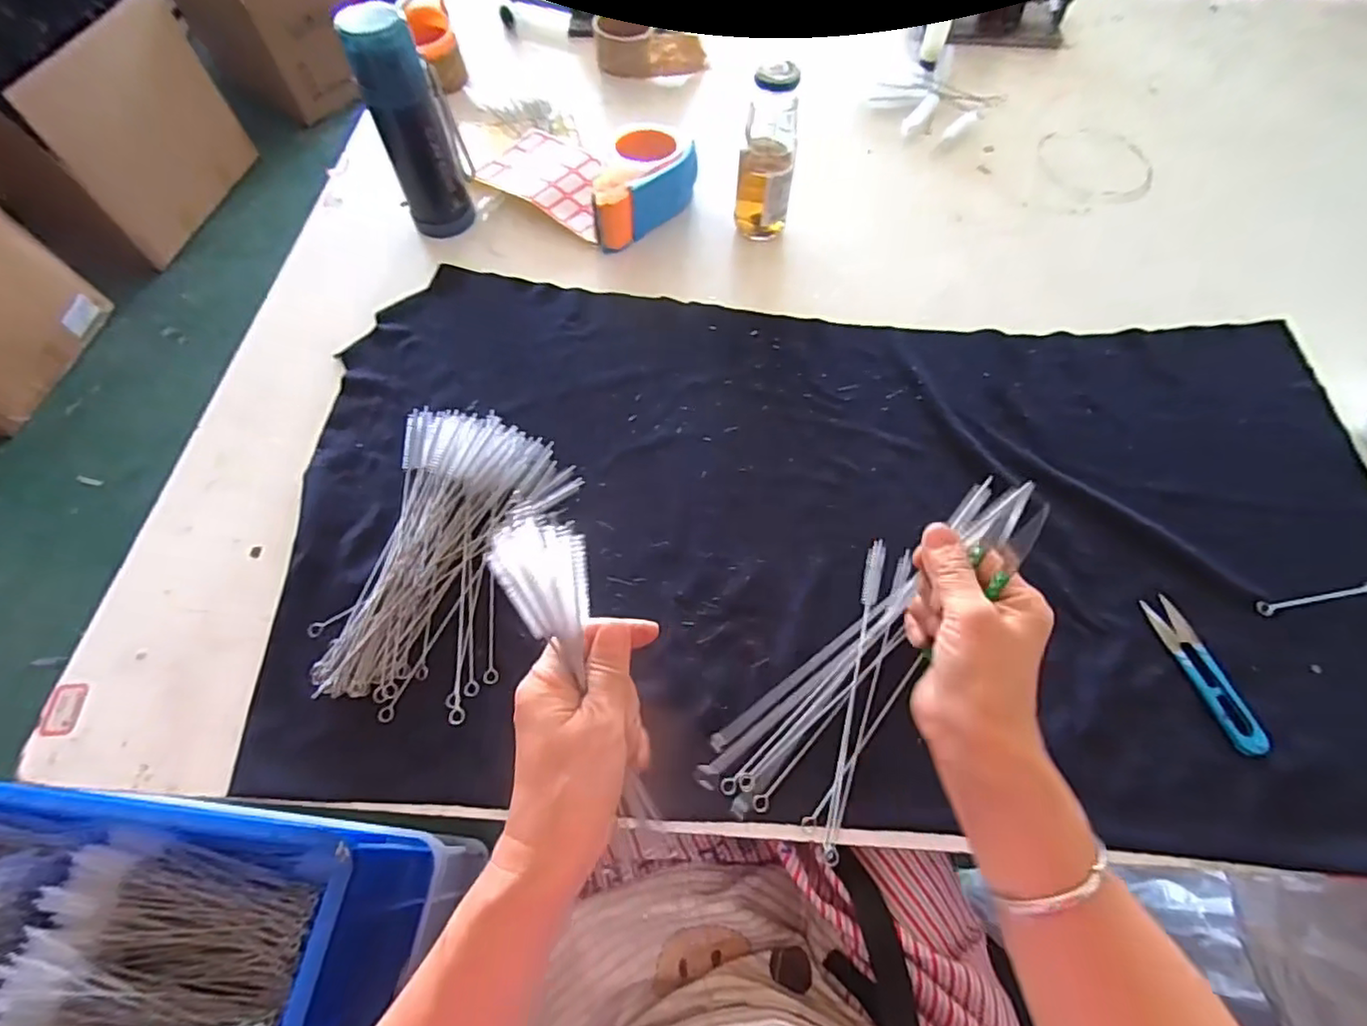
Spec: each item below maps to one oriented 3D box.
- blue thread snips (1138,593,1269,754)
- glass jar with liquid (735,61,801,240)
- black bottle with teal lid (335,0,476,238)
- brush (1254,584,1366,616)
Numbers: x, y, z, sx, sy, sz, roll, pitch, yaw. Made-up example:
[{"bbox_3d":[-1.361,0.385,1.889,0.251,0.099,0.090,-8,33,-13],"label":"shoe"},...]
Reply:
[{"bbox_3d":[0.412,0.126,0.488,0.030,0.015,0.126,-14,63,-7],"label":"blue thread snips"},{"bbox_3d":[0.092,-0.383,0.668,0.062,0.172,0.051,7,62,4],"label":"glass jar with liquid"},{"bbox_3d":[-0.285,-0.414,0.665,0.079,0.202,0.070,-16,63,-8],"label":"black bottle with teal lid"},{"bbox_3d":[0.567,0.068,0.528,0.177,0.007,0.014,-8,63,-6],"label":"brush"}]

